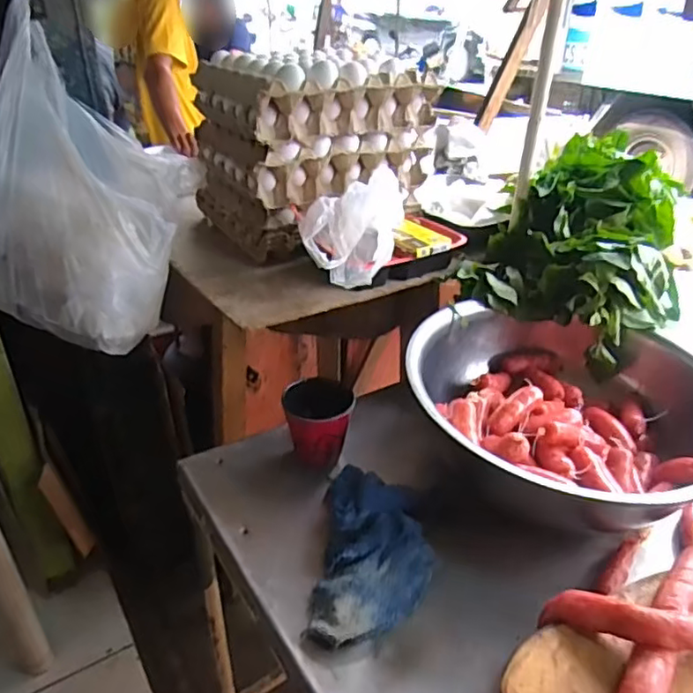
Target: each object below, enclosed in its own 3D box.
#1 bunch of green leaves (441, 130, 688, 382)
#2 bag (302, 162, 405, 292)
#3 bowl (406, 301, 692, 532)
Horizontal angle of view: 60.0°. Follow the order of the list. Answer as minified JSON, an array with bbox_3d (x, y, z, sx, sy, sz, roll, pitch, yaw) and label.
[{"bbox_3d":[0.339,-0.152,0.869,0.277,0.202,0.317,28,41,36],"label":"bunch of green leaves"},{"bbox_3d":[0.009,-0.165,0.806,0.118,0.097,0.186,6,33,8],"label":"bag"},{"bbox_3d":[0.259,0.068,0.741,0.347,0.111,0.347,0,33,0],"label":"bowl"}]

